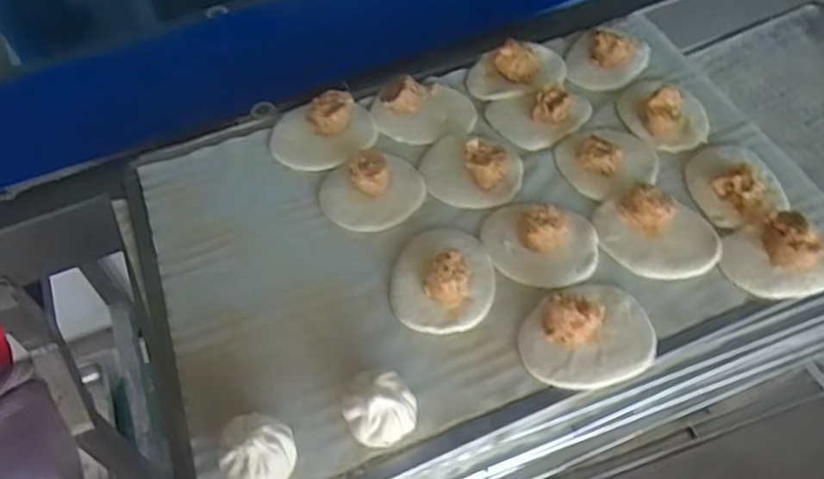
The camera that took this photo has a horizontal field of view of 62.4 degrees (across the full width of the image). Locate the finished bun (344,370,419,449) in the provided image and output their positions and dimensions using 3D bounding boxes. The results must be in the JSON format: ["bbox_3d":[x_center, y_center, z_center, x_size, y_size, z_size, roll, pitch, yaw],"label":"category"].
[{"bbox_3d":[-0.023,0.128,0.499,0.050,0.047,0.047,-1,54,2],"label":"finished bun"}]

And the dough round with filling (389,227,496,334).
[{"bbox_3d":[0.026,0.023,0.581,0.086,0.039,0.105,5,54,7],"label":"dough round with filling"}]

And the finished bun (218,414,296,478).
[{"bbox_3d":[-0.108,0.153,0.481,0.046,0.049,0.048,-1,54,2],"label":"finished bun"}]

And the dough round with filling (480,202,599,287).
[{"bbox_3d":[0.113,-0.005,0.599,0.098,0.035,0.086,4,54,6],"label":"dough round with filling"}]

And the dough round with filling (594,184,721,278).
[{"bbox_3d":[0.214,-0.008,0.593,0.103,0.033,0.070,23,58,18],"label":"dough round with filling"}]

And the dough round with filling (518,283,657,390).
[{"bbox_3d":[0.138,0.068,0.535,0.106,0.030,0.082,-18,55,-10],"label":"dough round with filling"}]

